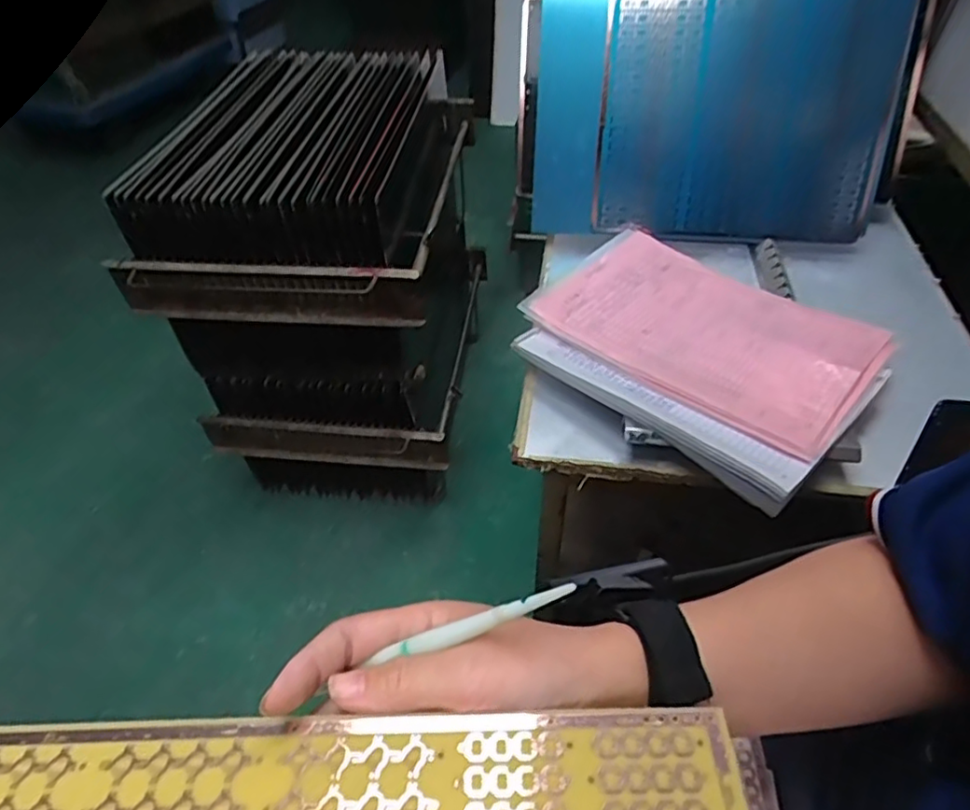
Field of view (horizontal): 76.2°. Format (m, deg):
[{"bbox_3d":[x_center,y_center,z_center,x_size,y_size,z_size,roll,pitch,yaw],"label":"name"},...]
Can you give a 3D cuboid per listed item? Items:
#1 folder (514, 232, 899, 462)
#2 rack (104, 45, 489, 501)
[{"bbox_3d":[0.227,-0.085,0.645,0.318,0.022,0.219,33,56,28],"label":"folder"},{"bbox_3d":[-0.242,-0.209,1.087,0.391,0.620,0.512,3,47,5],"label":"rack"}]

